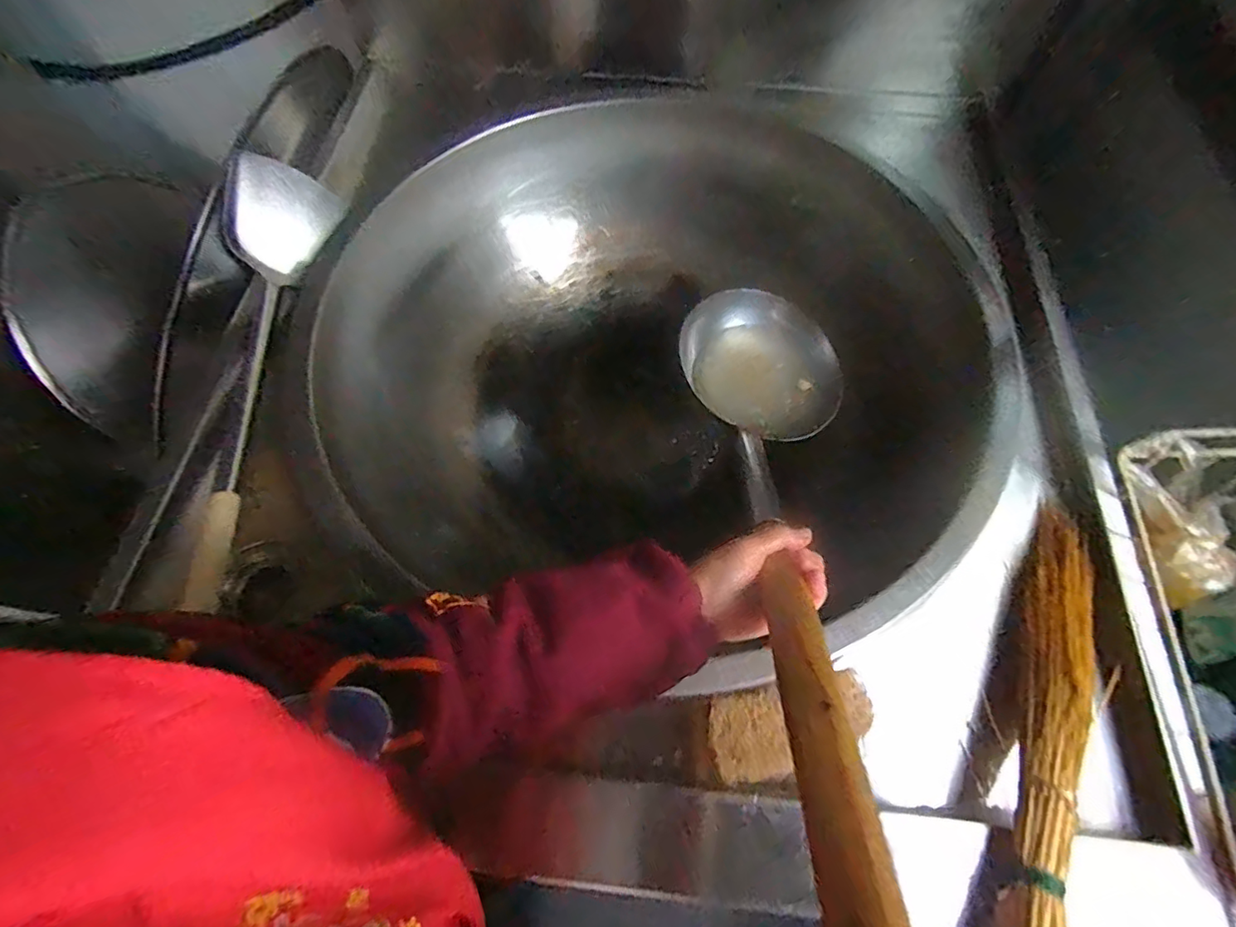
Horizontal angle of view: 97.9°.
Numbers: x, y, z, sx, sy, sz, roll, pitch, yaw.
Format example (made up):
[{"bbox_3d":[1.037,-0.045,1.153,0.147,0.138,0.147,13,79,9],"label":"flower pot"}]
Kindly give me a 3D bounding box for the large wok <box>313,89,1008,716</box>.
[{"bbox_3d":[0.055,-0.145,0.820,0.797,0.312,0.797,0,66,0],"label":"large wok"}]

